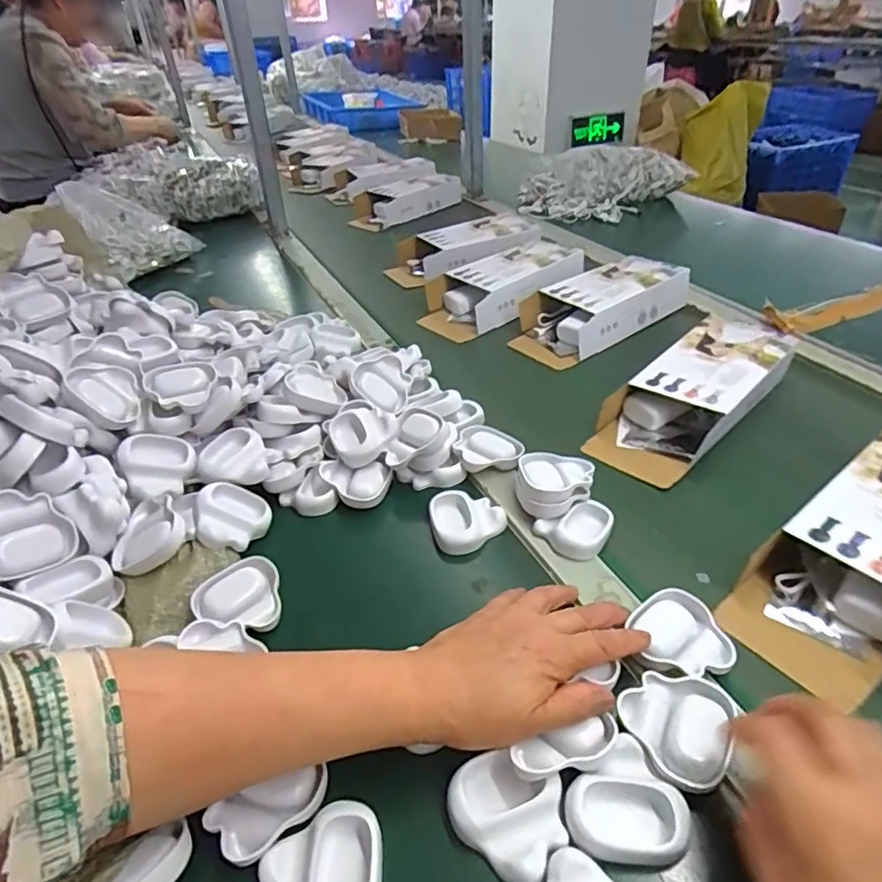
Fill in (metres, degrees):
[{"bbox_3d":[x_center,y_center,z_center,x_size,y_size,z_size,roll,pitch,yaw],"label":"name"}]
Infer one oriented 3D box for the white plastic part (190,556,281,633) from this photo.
[{"bbox_3d":[-0.154,0.122,0.444,0.062,0.015,0.066,-16,39,-16],"label":"white plastic part"}]

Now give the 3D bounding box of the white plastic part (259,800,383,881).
[{"bbox_3d":[-0.061,0.223,0.300,0.060,0.015,0.060,-4,37,-1],"label":"white plastic part"}]

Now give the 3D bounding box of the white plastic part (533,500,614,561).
[{"bbox_3d":[0.113,0.075,0.477,0.061,0.020,0.045,-12,38,-11],"label":"white plastic part"}]

